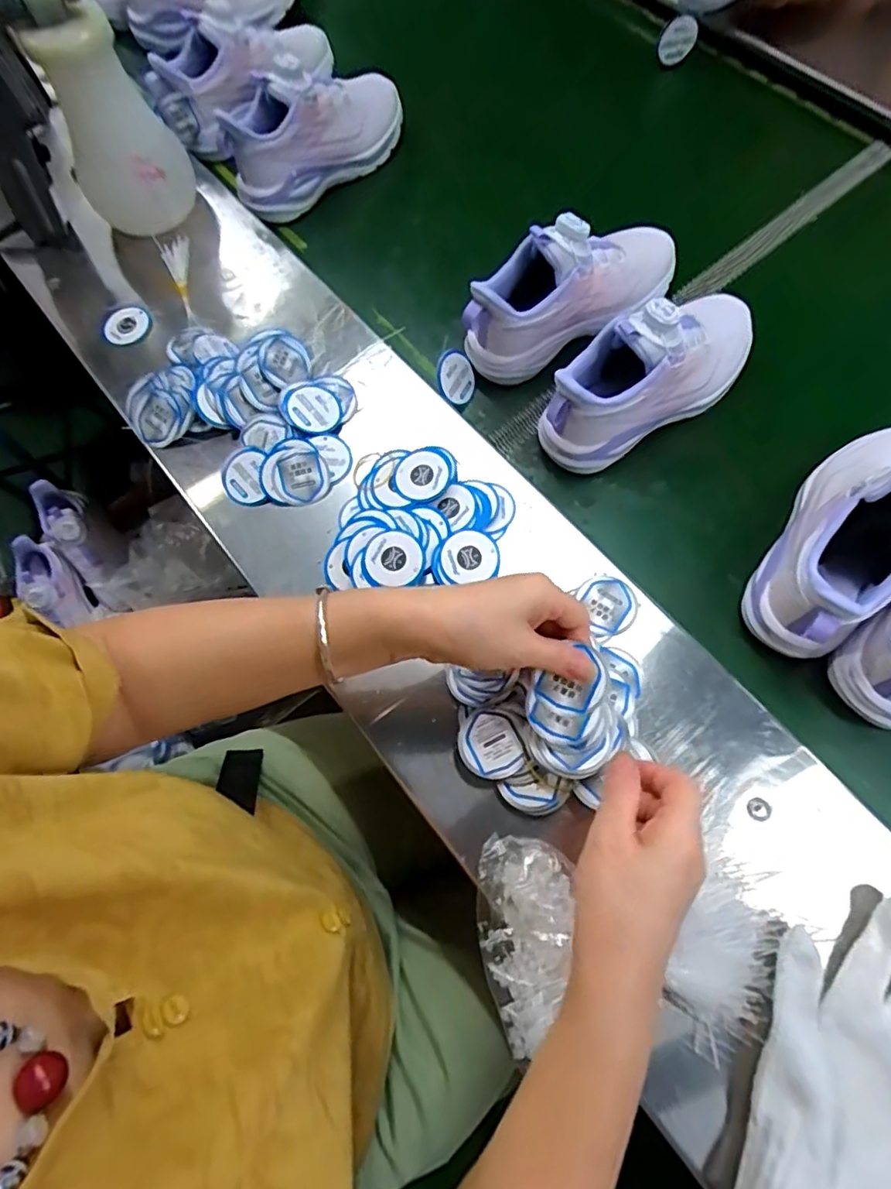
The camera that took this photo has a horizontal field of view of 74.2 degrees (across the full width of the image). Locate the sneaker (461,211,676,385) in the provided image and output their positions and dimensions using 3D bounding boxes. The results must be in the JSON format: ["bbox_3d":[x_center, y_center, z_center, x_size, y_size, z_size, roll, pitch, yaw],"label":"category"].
[{"bbox_3d":[0.116,-0.273,0.531,0.212,0.114,0.065,-32,72,-6],"label":"sneaker"}]

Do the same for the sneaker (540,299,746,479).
[{"bbox_3d":[0.181,-0.190,0.503,0.216,0.114,0.073,-32,72,-6],"label":"sneaker"}]

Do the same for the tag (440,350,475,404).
[{"bbox_3d":[0.011,-0.202,0.552,0.040,0.047,0.004,-42,39,-23],"label":"tag"}]

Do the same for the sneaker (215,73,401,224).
[{"bbox_3d":[-0.143,-0.500,0.623,0.212,0.106,0.086,-38,73,-8],"label":"sneaker"}]

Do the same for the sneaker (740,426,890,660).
[{"bbox_3d":[0.309,-0.055,0.431,0.083,0.140,0.216,32,77,14],"label":"sneaker"}]

